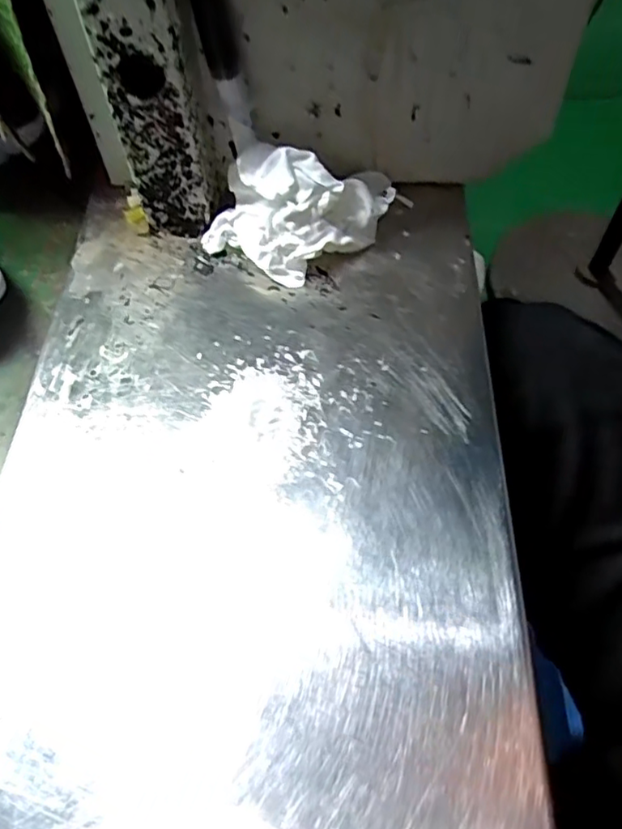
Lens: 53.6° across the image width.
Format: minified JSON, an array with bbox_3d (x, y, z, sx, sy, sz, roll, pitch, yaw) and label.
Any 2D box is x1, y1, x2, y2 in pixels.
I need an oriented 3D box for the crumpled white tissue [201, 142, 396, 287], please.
[{"bbox_3d":[-0.008,-0.112,0.335,0.105,0.052,0.062,0,59,2],"label":"crumpled white tissue"}]

